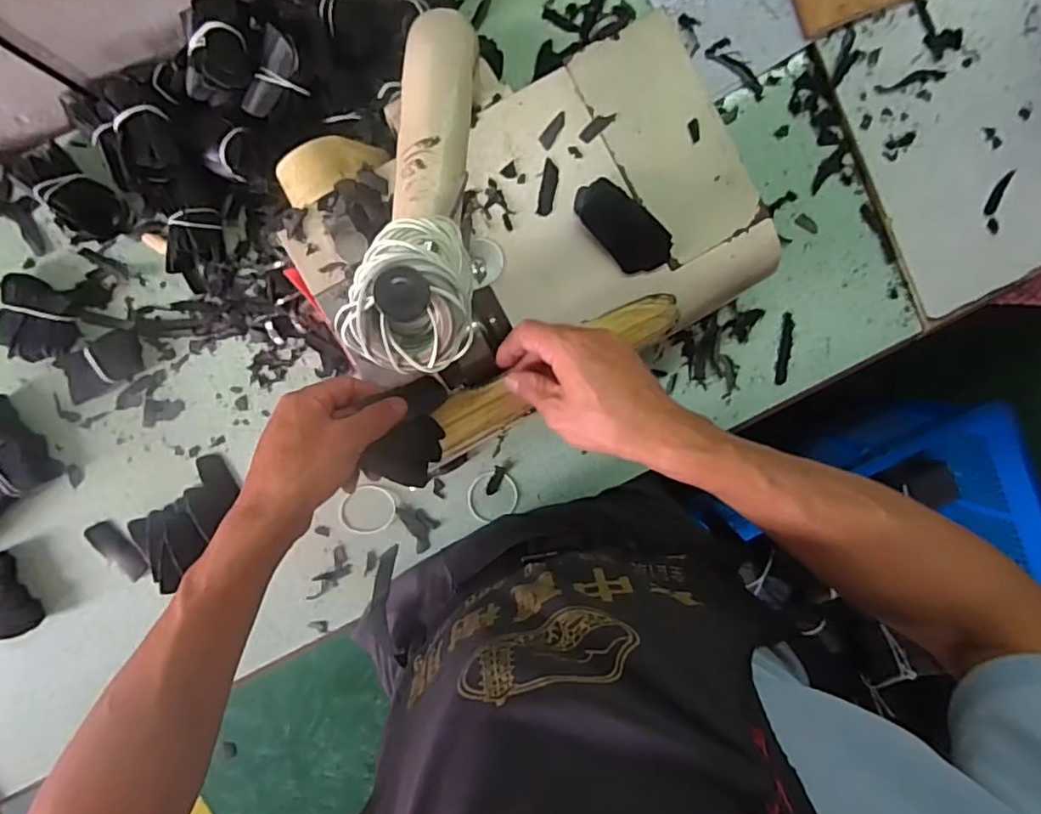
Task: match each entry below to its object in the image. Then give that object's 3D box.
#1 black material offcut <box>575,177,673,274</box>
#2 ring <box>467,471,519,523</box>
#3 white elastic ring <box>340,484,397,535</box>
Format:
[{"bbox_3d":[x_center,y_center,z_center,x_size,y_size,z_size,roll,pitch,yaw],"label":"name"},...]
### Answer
[{"bbox_3d":[0.078,-0.137,0.464,0.043,0.004,0.080,-45,98,0],"label":"black material offcut"},{"bbox_3d":[-0.028,0.090,0.616,0.052,0.004,0.049,0,95,-5],"label":"ring"},{"bbox_3d":[-0.152,0.102,0.606,0.057,0.005,0.050,0,93,0],"label":"white elastic ring"}]

